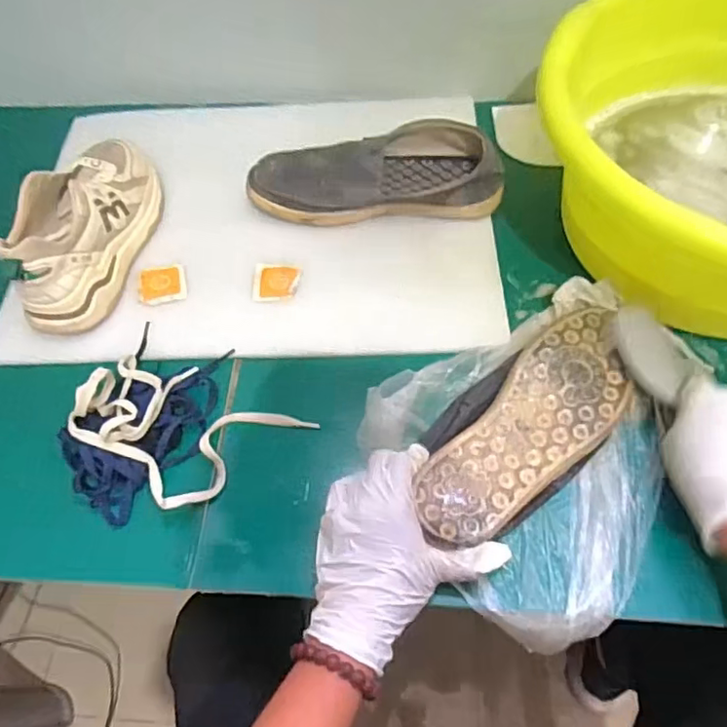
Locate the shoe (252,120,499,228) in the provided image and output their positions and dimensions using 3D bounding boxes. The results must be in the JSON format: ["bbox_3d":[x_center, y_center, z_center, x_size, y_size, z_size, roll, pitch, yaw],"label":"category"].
[{"bbox_3d":[0.012,-0.200,0.625,0.269,0.081,0.083,-2,60,2],"label":"shoe"}]

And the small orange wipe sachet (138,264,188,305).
[{"bbox_3d":[-0.209,-0.082,0.601,0.048,0.004,0.047,-12,60,-4],"label":"small orange wipe sachet"}]

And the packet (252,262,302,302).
[{"bbox_3d":[-0.090,-0.082,0.602,0.047,0.008,0.045,3,60,5],"label":"packet"}]

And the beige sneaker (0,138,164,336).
[{"bbox_3d":[-0.284,-0.147,0.593,0.085,0.094,0.231,10,61,9],"label":"beige sneaker"}]

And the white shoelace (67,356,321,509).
[{"bbox_3d":[-0.156,0.056,0.502,0.181,0.050,0.118,21,63,15],"label":"white shoelace"}]

